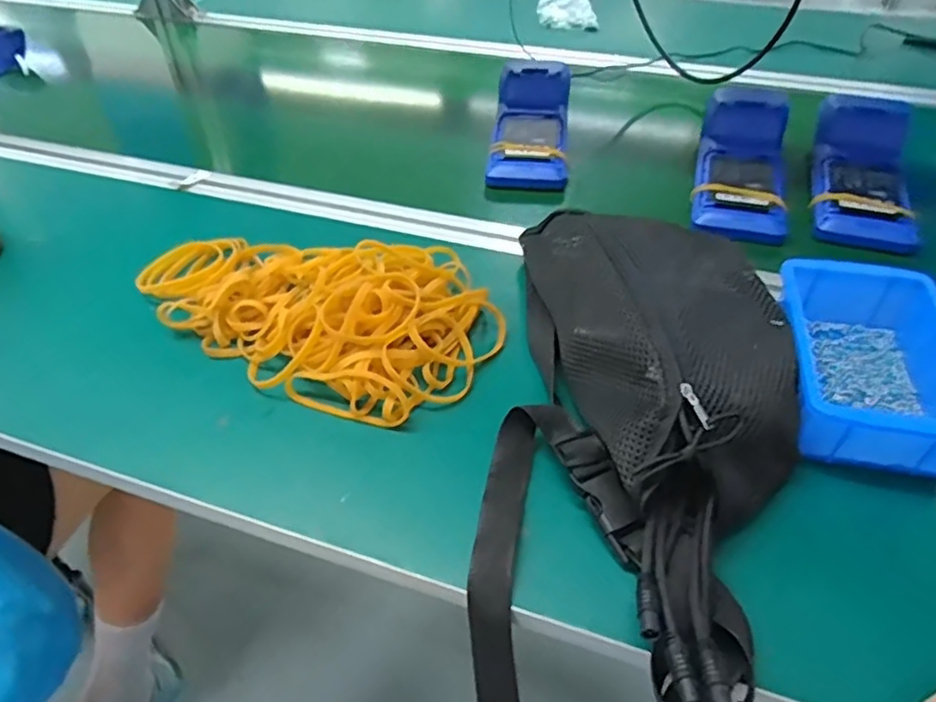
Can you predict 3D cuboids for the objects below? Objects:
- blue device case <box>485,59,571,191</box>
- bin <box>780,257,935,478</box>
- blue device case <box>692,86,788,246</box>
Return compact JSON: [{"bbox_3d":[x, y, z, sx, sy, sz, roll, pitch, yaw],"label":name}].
[{"bbox_3d":[0.068,-0.249,0.703,0.078,0.048,0.201,4,46,5],"label":"blue device case"},{"bbox_3d":[0.259,0.007,0.423,0.097,0.054,0.143,9,47,9],"label":"bin"},{"bbox_3d":[0.271,-0.191,0.637,0.083,0.053,0.207,11,47,11],"label":"blue device case"}]

